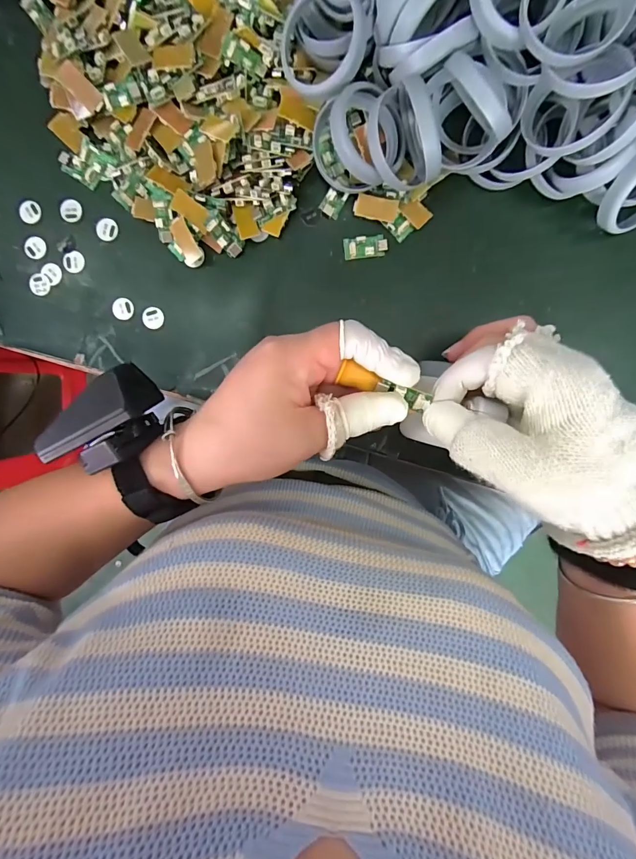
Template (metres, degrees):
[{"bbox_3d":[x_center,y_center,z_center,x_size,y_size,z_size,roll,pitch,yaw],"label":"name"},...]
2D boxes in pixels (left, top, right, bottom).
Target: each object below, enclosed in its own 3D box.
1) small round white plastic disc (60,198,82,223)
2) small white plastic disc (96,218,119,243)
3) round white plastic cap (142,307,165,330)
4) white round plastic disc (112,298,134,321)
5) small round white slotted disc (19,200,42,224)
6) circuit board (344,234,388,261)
[{"bbox_3d":[-0.196,-0.174,0.311,0.016,0.004,0.018,11,93,-7],"label":"small round white plastic disc"},{"bbox_3d":[-0.169,-0.160,0.313,0.016,0.004,0.017,-12,101,-8],"label":"small white plastic disc"},{"bbox_3d":[-0.133,-0.090,0.313,0.017,0.004,0.017,0,94,2],"label":"round white plastic cap"},{"bbox_3d":[-0.157,-0.097,0.314,0.016,0.004,0.017,0,94,2],"label":"white round plastic disc"},{"bbox_3d":[-0.229,-0.173,0.311,0.016,0.004,0.017,-1,95,-10],"label":"small round white slotted disc"},{"bbox_3d":[0.037,-0.140,0.299,0.032,0.004,0.016,-5,94,3],"label":"circuit board"}]

